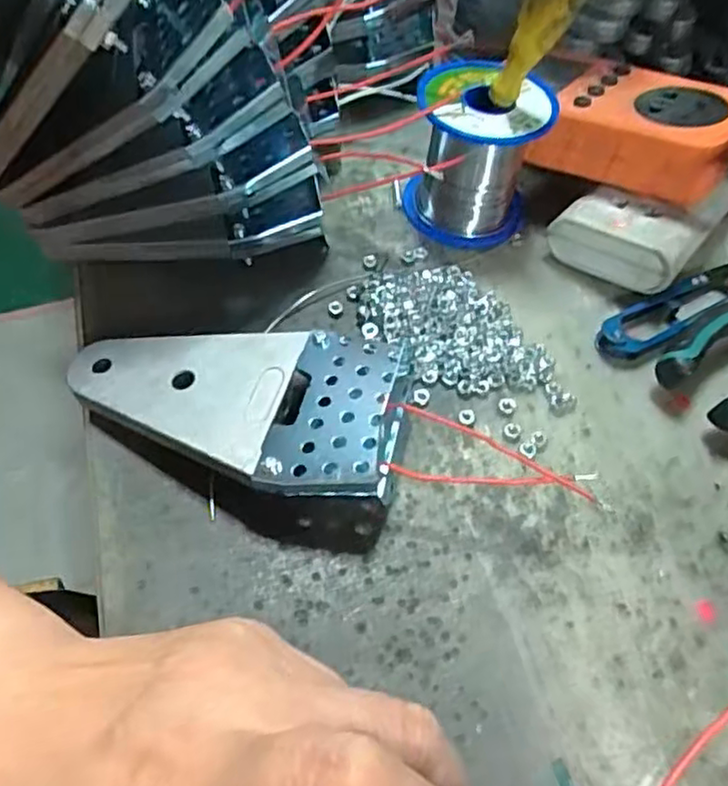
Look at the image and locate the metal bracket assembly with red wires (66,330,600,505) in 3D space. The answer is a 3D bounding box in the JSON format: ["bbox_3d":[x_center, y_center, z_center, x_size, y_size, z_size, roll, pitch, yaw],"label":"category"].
[{"bbox_3d":[-0.016,0.011,0.257,0.196,0.031,0.067,8,54,1],"label":"metal bracket assembly with red wires"}]

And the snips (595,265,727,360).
[{"bbox_3d":[0.157,-0.044,0.324,0.115,0.013,0.022,-27,60,-22],"label":"snips"}]

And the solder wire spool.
[{"bbox_3d":[0.054,-0.117,0.333,0.063,0.067,0.062,11,54,3],"label":"solder wire spool"}]

